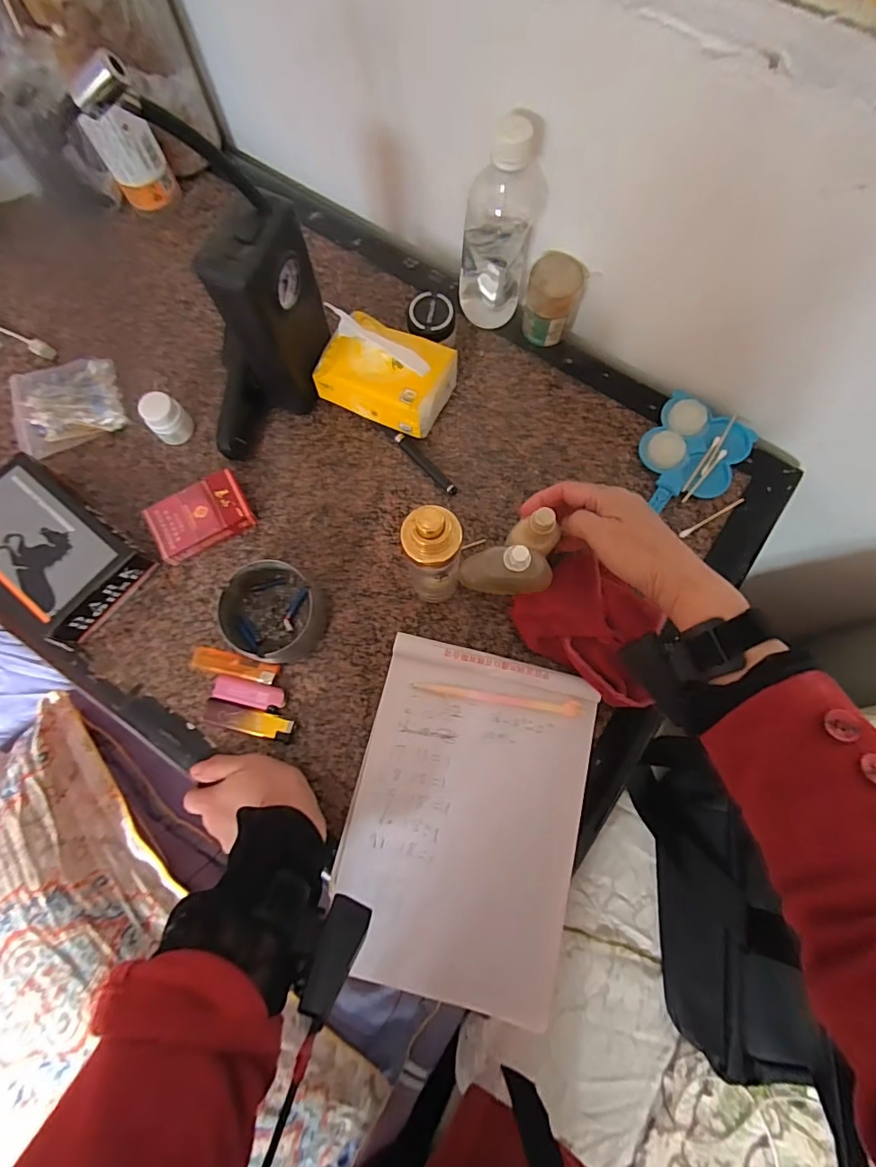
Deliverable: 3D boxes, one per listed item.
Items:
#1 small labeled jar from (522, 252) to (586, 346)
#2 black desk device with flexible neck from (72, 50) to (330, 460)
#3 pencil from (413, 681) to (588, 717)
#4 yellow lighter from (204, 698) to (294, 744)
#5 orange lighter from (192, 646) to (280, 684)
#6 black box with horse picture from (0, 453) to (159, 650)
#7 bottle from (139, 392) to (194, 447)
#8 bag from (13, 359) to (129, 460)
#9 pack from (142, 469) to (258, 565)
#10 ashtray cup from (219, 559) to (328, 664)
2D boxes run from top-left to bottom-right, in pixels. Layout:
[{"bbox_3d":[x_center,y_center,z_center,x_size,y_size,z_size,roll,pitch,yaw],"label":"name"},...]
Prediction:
[{"bbox_3d":[0.116,-0.287,0.518,0.054,0.077,0.050,14,77,4],"label":"small labeled jar"},{"bbox_3d":[-0.163,-0.220,0.398,0.152,0.284,0.066,-36,79,-8],"label":"black desk device with flexible neck"},{"bbox_3d":[0.053,0.103,0.449,0.145,0.010,0.013,6,76,2],"label":"pencil"},{"bbox_3d":[-0.172,0.124,0.455,0.081,0.016,0.022,15,77,4],"label":"yellow lighter"},{"bbox_3d":[-0.188,0.076,0.467,0.080,0.009,0.020,12,76,3],"label":"orange lighter"},{"bbox_3d":[-0.367,-0.029,0.473,0.161,0.054,0.114,38,79,9],"label":"black box with horse picture"},{"bbox_3d":[-0.272,-0.165,0.507,0.032,0.045,0.037,43,80,10],"label":"bottle"},{"bbox_3d":[-0.389,-0.184,0.522,0.109,0.027,0.082,-17,77,-4],"label":"bag"},{"bbox_3d":[-0.232,-0.065,0.494,0.093,0.027,0.060,-29,78,-7],"label":"pack"},{"bbox_3d":[-0.150,0.028,0.460,0.082,0.045,0.086,0,76,0],"label":"ashtray cup"}]

